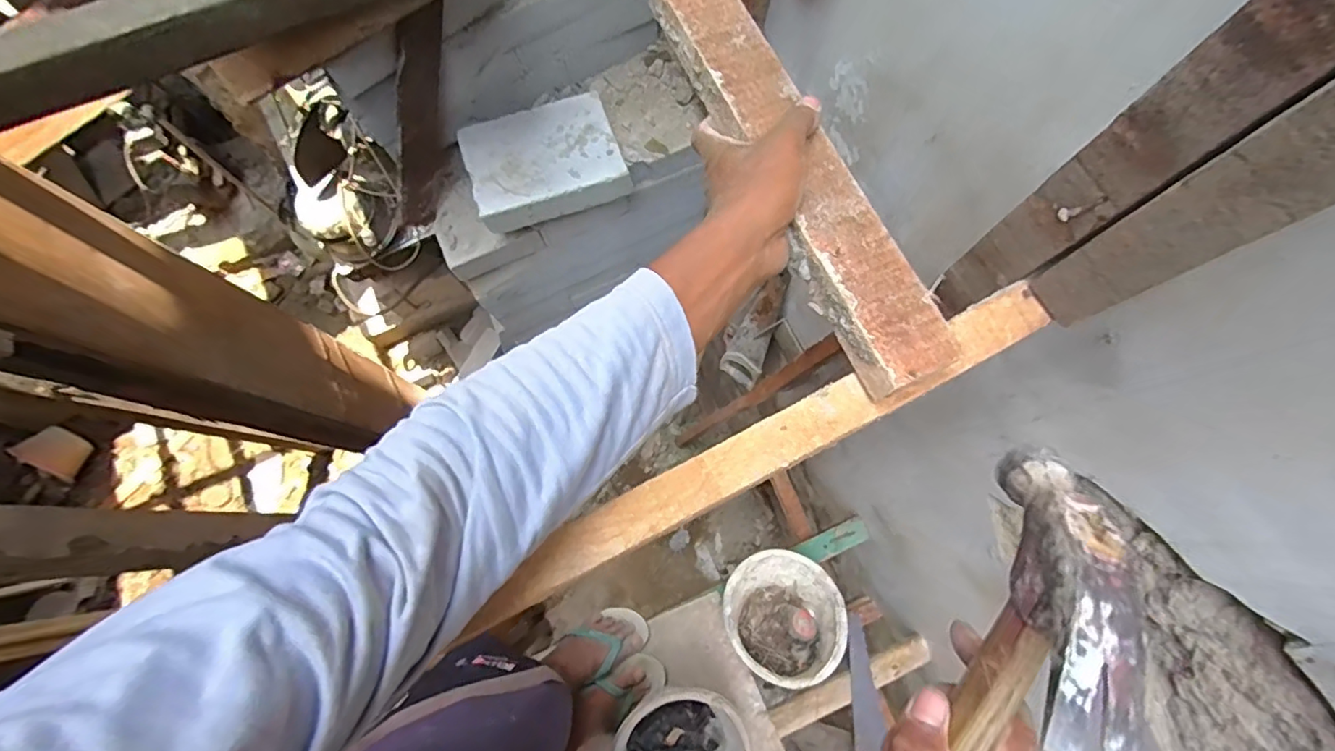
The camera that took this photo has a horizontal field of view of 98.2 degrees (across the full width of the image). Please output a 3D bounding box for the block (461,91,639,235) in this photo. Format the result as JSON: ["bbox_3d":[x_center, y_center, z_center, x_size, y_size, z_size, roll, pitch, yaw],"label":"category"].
[{"bbox_3d":[-0.232,-0.404,1.100,0.282,0.068,0.214,-19,77,-5],"label":"block"}]

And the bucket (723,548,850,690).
[{"bbox_3d":[0.226,0.478,1.180,0.214,0.191,0.223,27,77,7],"label":"bucket"}]

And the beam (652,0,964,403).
[{"bbox_3d":[0.049,-0.236,0.446,0.067,0.031,0.547,-25,74,-6],"label":"beam"}]

